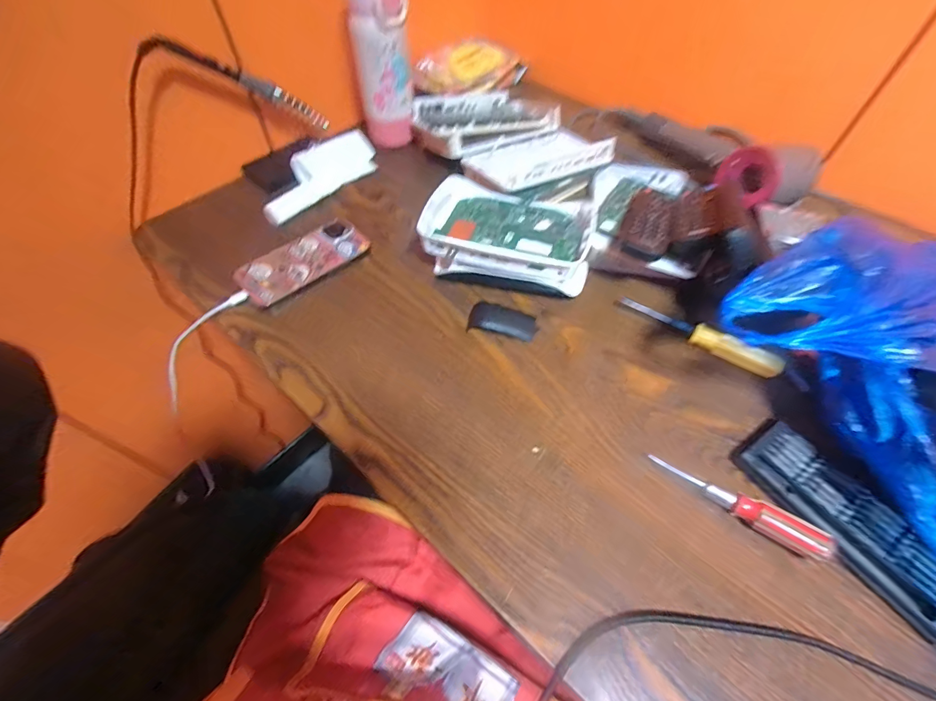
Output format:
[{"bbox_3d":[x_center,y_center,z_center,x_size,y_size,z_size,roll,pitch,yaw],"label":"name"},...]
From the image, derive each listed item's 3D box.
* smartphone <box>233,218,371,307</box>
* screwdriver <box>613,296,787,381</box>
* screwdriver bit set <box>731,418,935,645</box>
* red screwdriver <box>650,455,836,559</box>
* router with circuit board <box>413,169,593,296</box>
[{"bbox_3d":[-0.192,-0.107,0.478,0.144,0.012,0.068,-36,76,-21],"label":"smartphone"},{"bbox_3d":[0.230,-0.018,0.414,0.162,0.015,0.021,30,60,19],"label":"screwdriver"},{"bbox_3d":[0.291,0.129,0.318,0.057,0.022,0.158,-28,60,-19],"label":"screwdriver bit set"},{"bbox_3d":[0.208,0.114,0.315,0.122,0.019,0.023,35,61,22],"label":"red screwdriver"},{"bbox_3d":[0.050,-0.140,0.468,0.186,0.051,0.146,15,56,10],"label":"router with circuit board"}]

